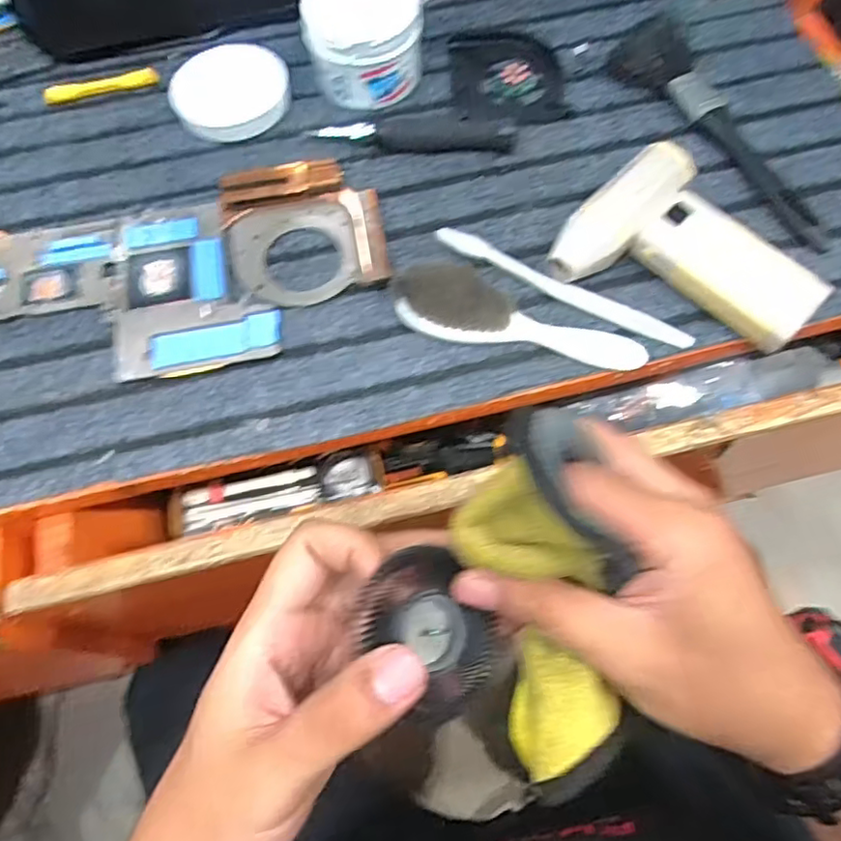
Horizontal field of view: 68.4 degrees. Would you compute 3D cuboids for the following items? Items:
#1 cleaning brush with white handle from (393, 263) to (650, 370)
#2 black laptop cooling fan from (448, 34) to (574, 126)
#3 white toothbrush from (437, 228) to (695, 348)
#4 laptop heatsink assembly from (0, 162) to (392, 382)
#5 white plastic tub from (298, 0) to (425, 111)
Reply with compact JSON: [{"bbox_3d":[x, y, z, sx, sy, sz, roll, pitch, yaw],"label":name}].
[{"bbox_3d":[0.056,-0.057,0.356,0.146,0.030,0.028,15,69,8],"label":"cleaning brush with white handle"},{"bbox_3d":[0.064,-0.257,0.452,0.078,0.012,0.092,-3,67,0],"label":"black laptop cooling fan"},{"bbox_3d":[0.086,-0.081,0.374,0.162,0.013,0.012,25,70,11],"label":"white toothbrush"},{"bbox_3d":[-0.196,-0.085,0.385,0.347,0.010,0.139,-11,68,-3],"label":"laptop heatsink assembly"},{"bbox_3d":[-0.038,-0.262,0.429,0.080,0.059,0.070,-7,67,-2],"label":"white plastic tub"}]

